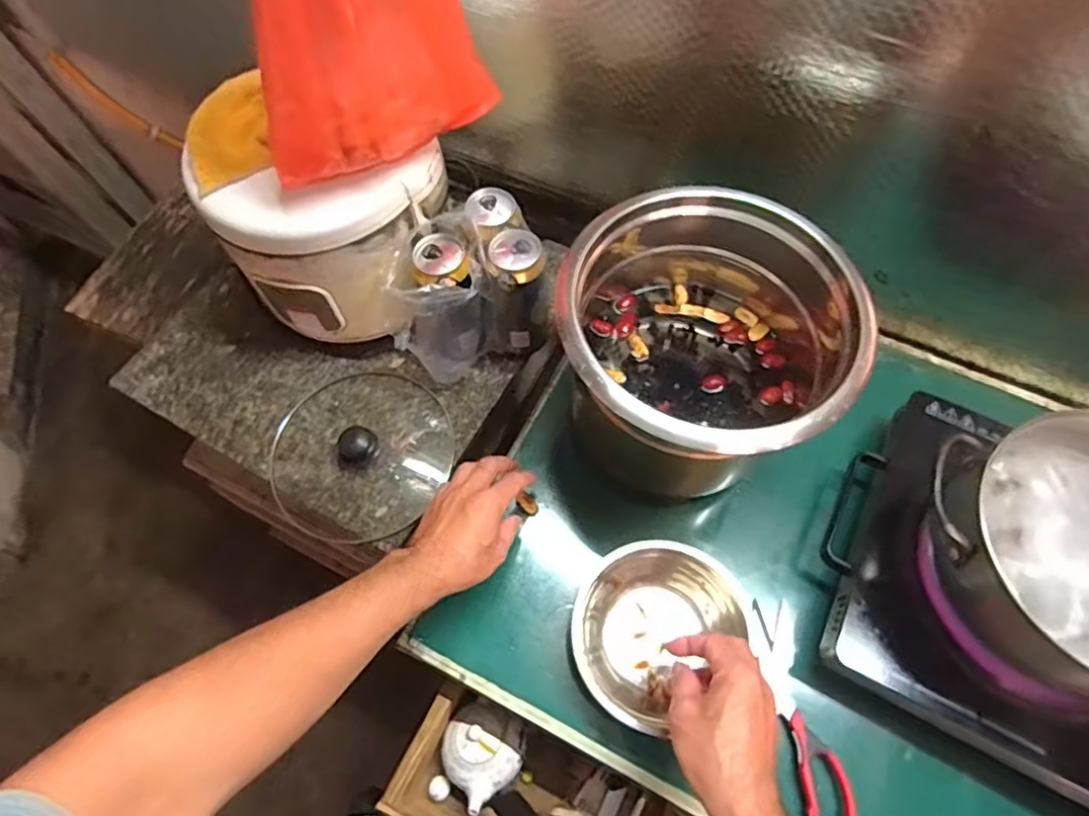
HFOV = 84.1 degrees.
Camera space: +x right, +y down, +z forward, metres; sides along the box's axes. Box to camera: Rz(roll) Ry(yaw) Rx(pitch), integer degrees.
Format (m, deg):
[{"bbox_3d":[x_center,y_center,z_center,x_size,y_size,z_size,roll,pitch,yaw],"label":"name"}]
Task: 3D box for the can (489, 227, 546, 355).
[{"bbox_3d":[-0.036,-0.125,0.694,0.069,0.160,0.065,-8,65,-4],"label":"can"}]

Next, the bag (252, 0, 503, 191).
[{"bbox_3d":[-0.141,-0.316,0.422,0.191,0.319,0.036,-32,69,-15],"label":"bag"}]

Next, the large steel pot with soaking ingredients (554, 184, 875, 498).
[{"bbox_3d":[0.146,-0.064,0.600,0.255,0.203,0.267,0,64,0],"label":"large steel pot with soaking ingredients"}]

